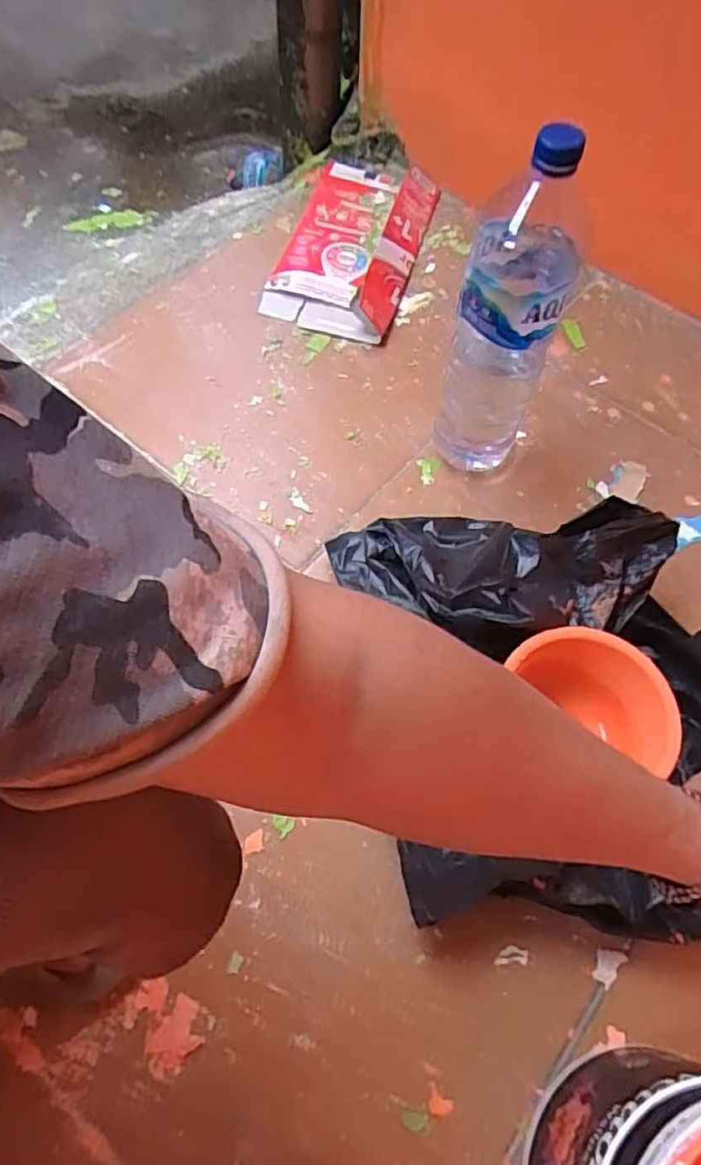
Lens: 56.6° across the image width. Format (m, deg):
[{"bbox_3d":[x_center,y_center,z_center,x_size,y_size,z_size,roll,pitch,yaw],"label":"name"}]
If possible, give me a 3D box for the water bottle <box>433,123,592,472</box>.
[{"bbox_3d":[0.133,-0.218,0.571,0.083,0.299,0.082,15,62,5],"label":"water bottle"}]

